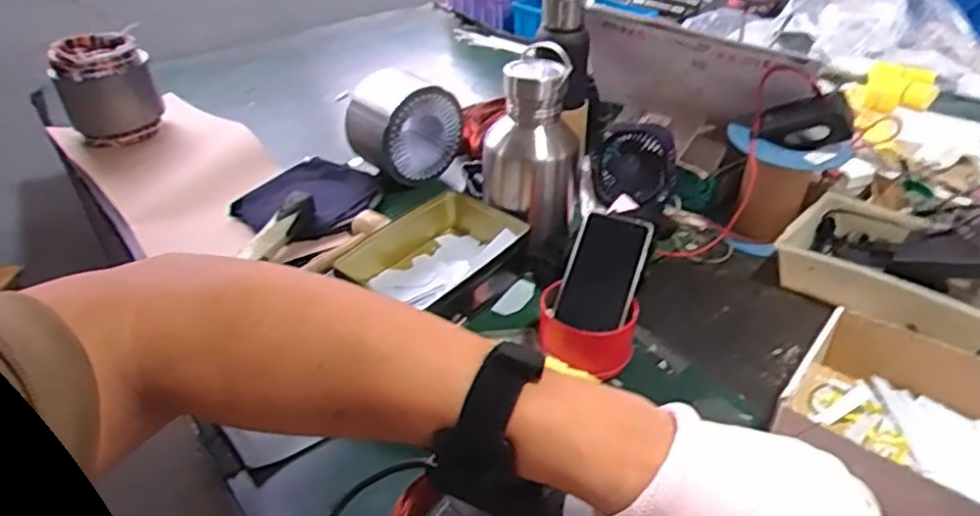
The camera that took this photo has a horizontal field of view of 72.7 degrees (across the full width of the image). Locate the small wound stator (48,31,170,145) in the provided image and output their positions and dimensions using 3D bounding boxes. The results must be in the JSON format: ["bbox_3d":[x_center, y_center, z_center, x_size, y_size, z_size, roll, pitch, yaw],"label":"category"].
[{"bbox_3d":[-0.669,-0.297,1.169,0.151,0.154,0.119,-23,41,-25],"label":"small wound stator"}]

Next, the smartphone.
[{"bbox_3d":[0.122,0.015,0.730,0.085,0.013,0.132,15,74,29],"label":"smartphone"}]

